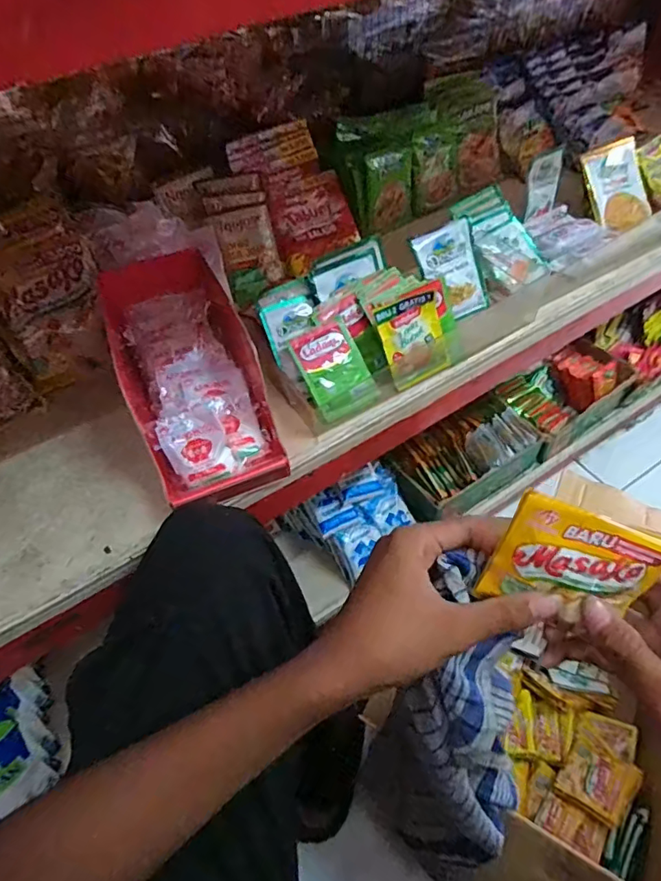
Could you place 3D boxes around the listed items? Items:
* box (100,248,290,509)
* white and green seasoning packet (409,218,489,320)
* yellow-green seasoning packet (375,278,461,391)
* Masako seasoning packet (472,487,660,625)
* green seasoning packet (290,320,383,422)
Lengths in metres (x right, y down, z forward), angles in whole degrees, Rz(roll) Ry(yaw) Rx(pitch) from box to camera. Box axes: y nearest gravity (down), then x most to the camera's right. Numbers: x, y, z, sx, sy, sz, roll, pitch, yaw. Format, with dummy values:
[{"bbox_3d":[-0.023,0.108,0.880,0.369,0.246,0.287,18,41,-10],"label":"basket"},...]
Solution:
[{"bbox_3d":[-0.141,-0.066,0.511,0.138,0.093,0.277,-24,55,-14],"label":"box"},{"bbox_3d":[0.142,-0.194,0.598,0.084,0.102,0.006,-26,13,-21],"label":"white and green seasoning packet"},{"bbox_3d":[0.094,-0.112,0.540,0.093,0.088,0.016,-29,26,-14],"label":"yellow-green seasoning packet"},{"bbox_3d":[0.140,0.074,0.299,0.084,0.072,0.011,20,20,5],"label":"Masako seasoning packet"},{"bbox_3d":[0.005,-0.072,0.529,0.064,0.006,0.089,-27,96,-12],"label":"green seasoning packet"}]

